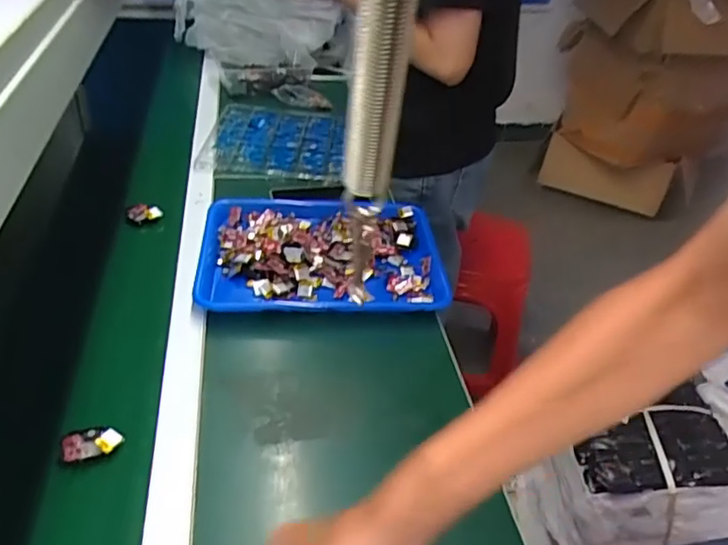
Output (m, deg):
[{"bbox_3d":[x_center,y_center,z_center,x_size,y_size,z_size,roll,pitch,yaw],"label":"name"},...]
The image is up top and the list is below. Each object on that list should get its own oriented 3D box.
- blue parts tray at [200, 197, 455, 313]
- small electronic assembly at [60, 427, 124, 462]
[{"bbox_3d":[-0.063,-0.033,0.858,0.334,0.030,0.263,0,38,-8],"label":"blue parts tray"},{"bbox_3d":[-0.270,0.165,0.587,0.057,0.013,0.036,-8,40,-16],"label":"small electronic assembly"}]

